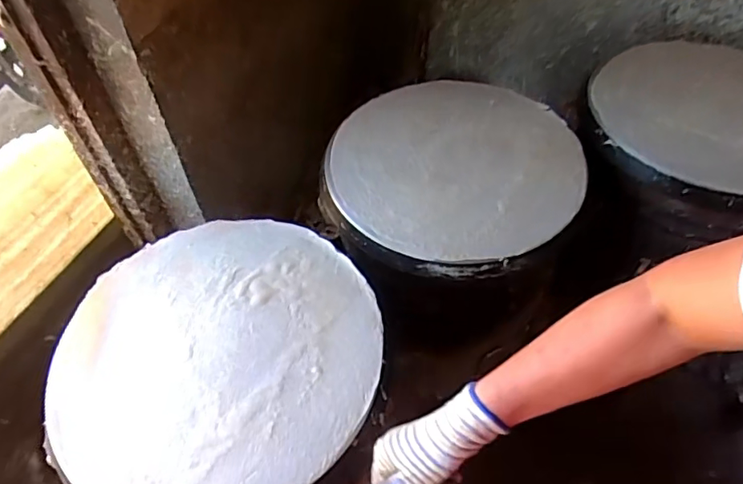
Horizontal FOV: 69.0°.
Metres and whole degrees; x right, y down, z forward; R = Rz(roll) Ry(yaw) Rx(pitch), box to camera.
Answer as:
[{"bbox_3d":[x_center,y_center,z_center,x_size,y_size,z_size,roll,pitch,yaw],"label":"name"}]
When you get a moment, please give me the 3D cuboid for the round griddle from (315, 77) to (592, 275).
[{"bbox_3d":[0.112,-0.107,0.759,0.327,0.044,0.345,36,59,25],"label":"round griddle"}]

